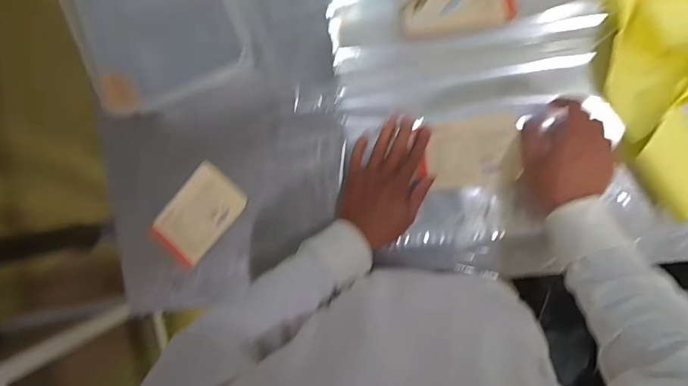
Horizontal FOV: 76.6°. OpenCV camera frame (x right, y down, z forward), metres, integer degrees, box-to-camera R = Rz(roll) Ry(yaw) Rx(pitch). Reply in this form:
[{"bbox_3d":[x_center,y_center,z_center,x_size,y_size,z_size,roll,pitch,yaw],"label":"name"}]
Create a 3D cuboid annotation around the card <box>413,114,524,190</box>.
[{"bbox_3d":[0.160,-0.052,0.556,0.115,0.007,0.086,-5,85,9],"label":"card"}]

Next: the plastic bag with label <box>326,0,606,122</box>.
[{"bbox_3d":[0.135,-0.259,0.539,0.324,0.037,0.306,-5,93,7],"label":"plastic bag with label"}]

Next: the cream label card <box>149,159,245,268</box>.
[{"bbox_3d":[-0.212,0.033,0.628,0.089,0.005,0.141,43,97,3],"label":"cream label card"}]

